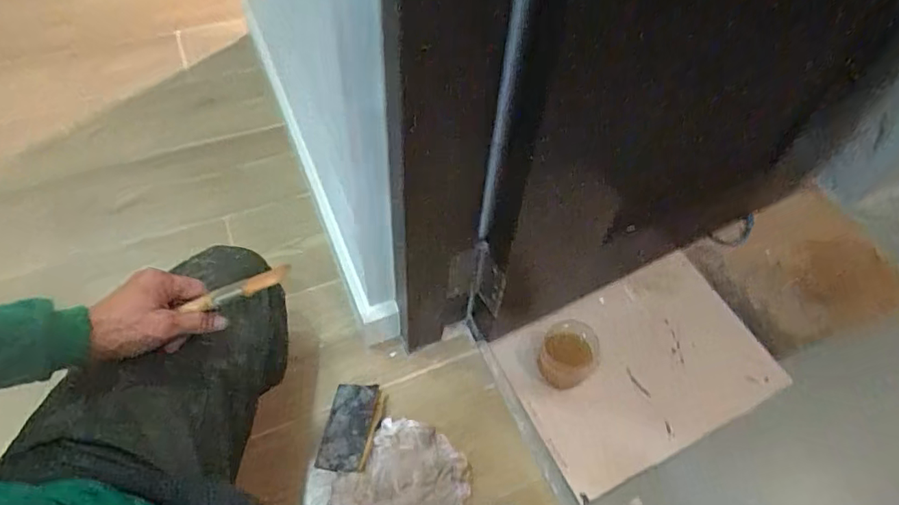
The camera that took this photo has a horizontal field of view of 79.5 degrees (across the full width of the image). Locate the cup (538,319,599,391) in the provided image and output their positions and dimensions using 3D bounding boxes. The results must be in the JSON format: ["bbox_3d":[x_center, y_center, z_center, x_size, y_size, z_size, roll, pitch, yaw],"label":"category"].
[{"bbox_3d":[0.171,0.151,0.785,0.076,0.084,0.072,2,54,-2],"label":"cup"}]

